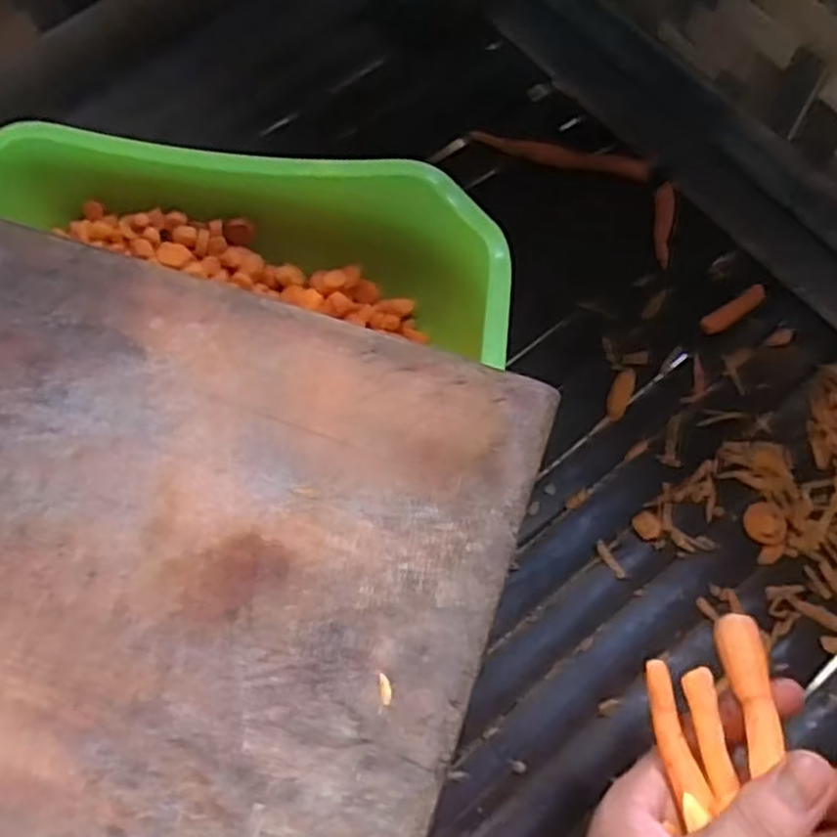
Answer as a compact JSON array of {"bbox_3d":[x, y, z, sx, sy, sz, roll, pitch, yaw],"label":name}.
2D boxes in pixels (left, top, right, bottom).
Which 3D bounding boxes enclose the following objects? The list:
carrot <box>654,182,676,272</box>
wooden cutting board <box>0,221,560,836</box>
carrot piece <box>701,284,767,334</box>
[{"bbox_3d":[0.149,-0.117,0.458,0.011,0.007,0.055,5,81,1],"label":"carrot"},{"bbox_3d":[-0.116,0.042,0.269,0.279,0.023,0.215,18,66,7],"label":"wooden cutting board"},{"bbox_3d":[0.184,-0.063,0.441,0.046,0.005,0.012,-32,70,-9],"label":"carrot piece"}]

